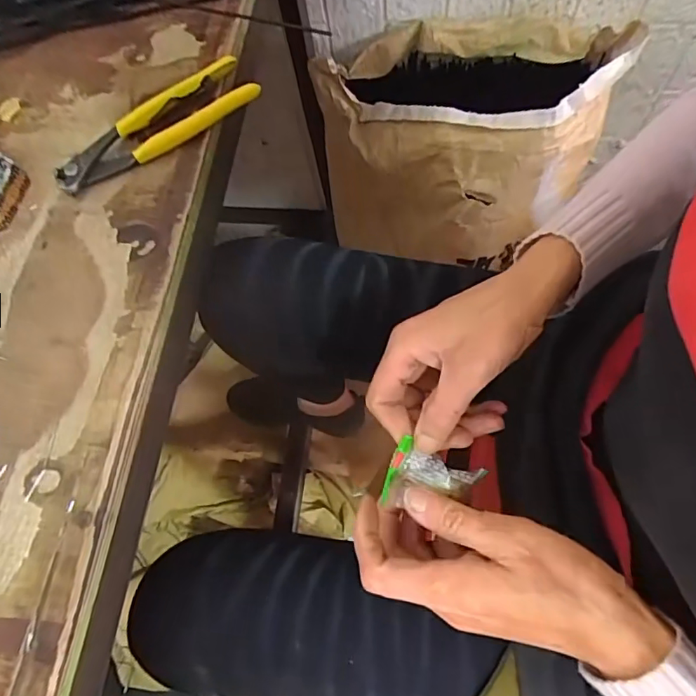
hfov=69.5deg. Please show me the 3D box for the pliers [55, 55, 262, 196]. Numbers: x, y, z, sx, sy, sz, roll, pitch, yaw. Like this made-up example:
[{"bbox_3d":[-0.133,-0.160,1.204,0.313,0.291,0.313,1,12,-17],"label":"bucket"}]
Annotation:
[{"bbox_3d":[-0.150,-0.173,0.384,0.160,0.030,0.051,-26,68,-5],"label":"pliers"}]

